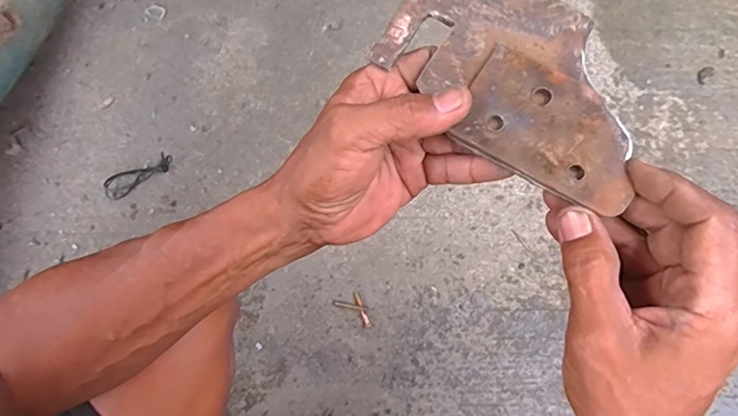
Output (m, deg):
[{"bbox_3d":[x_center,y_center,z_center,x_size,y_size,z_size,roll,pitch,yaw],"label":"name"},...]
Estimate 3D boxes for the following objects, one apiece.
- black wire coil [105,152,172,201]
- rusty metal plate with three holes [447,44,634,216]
[{"bbox_3d":[-0.357,-0.050,0.755,0.110,0.008,0.040,-26,74,-7],"label":"black wire coil"},{"bbox_3d":[0.093,-0.040,0.249,0.091,0.004,0.055,32,88,12],"label":"rusty metal plate with three holes"}]

